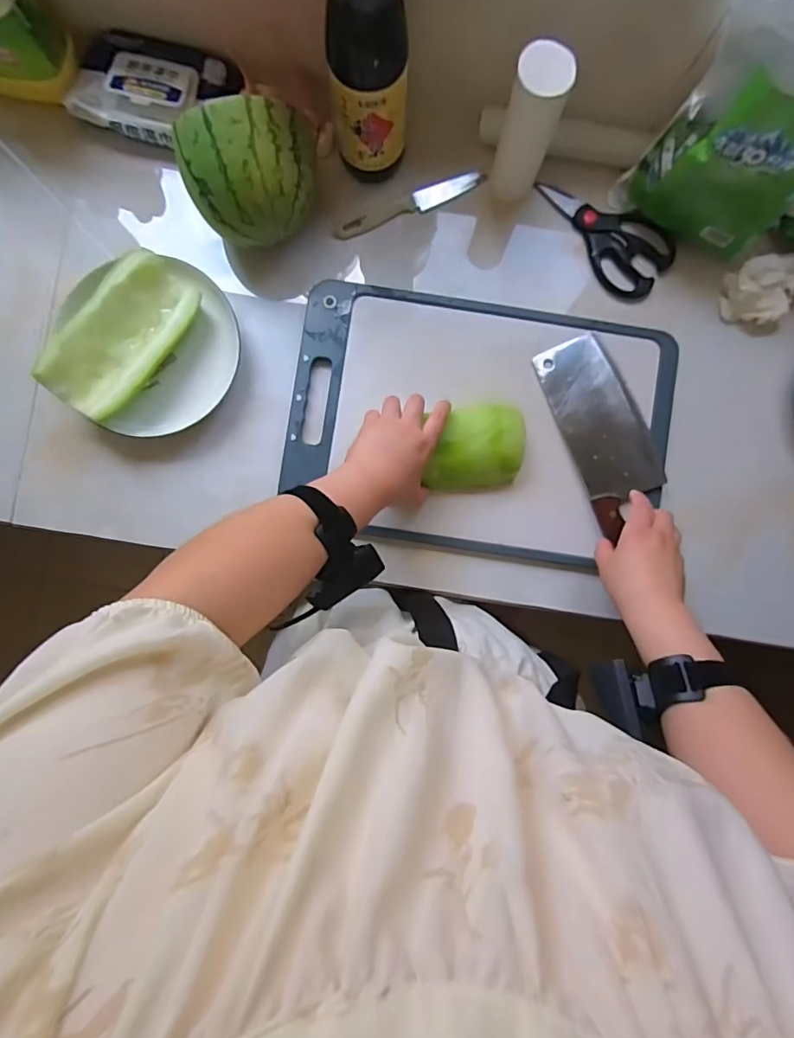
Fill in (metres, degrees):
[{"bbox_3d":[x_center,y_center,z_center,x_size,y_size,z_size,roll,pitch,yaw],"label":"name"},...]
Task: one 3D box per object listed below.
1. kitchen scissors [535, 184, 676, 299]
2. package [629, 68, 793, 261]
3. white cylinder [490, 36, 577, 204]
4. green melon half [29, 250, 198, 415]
[{"bbox_3d":[0.238,-0.335,0.584,0.174,0.015,0.087,38,90,2],"label":"kitchen scissors"},{"bbox_3d":[0.338,-0.346,0.506,0.157,0.159,0.064,24,89,2],"label":"package"},{"bbox_3d":[0.133,-0.388,0.507,0.051,0.137,0.058,13,89,2],"label":"white cylinder"},{"bbox_3d":[-0.286,-0.191,0.534,0.079,0.078,0.174,31,89,2],"label":"green melon half"}]

